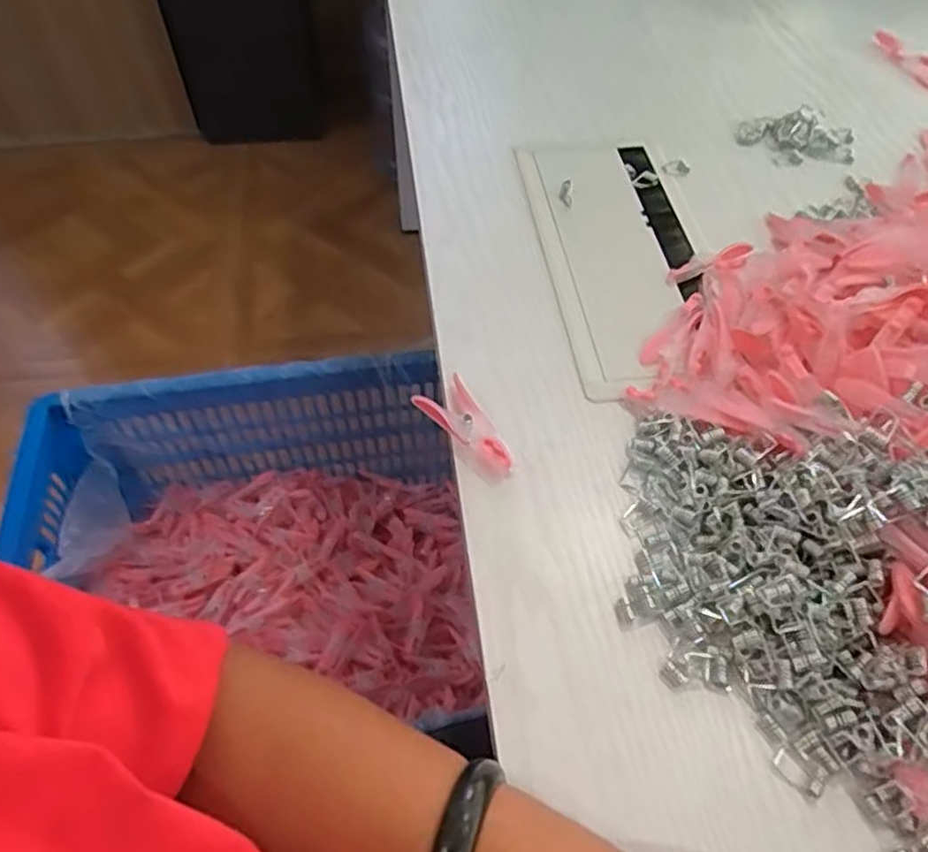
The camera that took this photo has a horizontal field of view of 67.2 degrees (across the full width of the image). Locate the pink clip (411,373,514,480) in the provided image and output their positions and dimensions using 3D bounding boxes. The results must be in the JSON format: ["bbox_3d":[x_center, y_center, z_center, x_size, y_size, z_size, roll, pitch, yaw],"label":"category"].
[{"bbox_3d":[0.005,0.000,0.441,0.034,0.015,0.077,-31,61,-20],"label":"pink clip"}]

